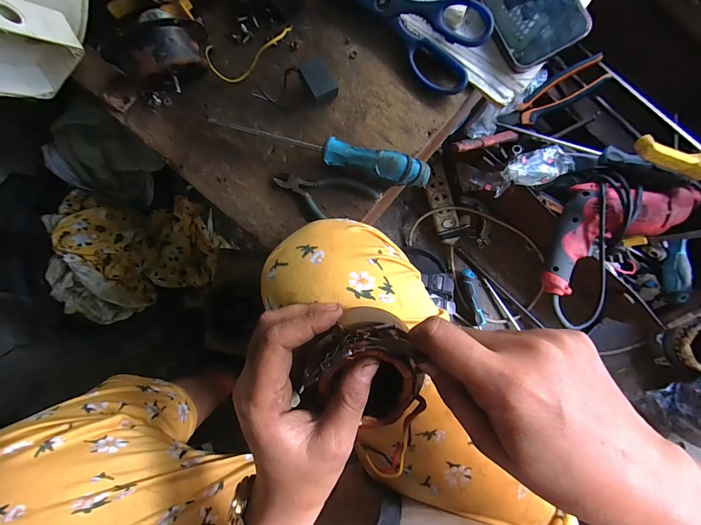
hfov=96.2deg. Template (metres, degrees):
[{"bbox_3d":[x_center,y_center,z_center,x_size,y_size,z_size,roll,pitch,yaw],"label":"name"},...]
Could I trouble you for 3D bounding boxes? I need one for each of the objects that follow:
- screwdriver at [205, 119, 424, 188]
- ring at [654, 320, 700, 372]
[{"bbox_3d":[-0.036,-0.123,0.332,0.241,0.023,0.027,18,91,5],"label":"screwdriver"},{"bbox_3d":[0.610,0.144,0.557,0.093,0.042,0.087,-10,89,5],"label":"ring"}]

